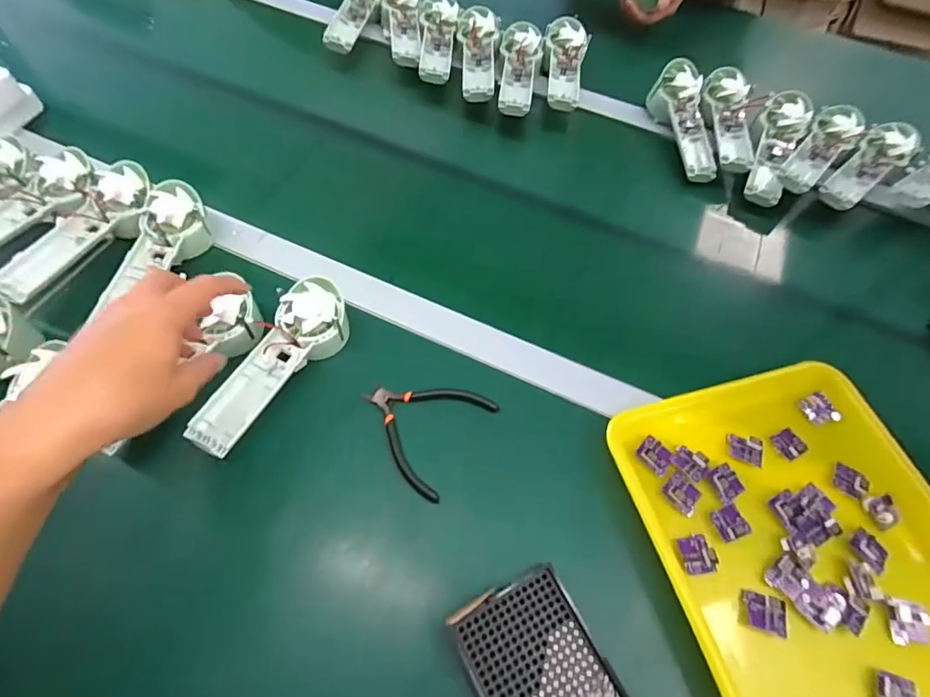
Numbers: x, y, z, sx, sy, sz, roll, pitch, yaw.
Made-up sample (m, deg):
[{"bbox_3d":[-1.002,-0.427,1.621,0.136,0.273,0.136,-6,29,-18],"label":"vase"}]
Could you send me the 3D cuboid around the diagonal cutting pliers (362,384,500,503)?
[{"bbox_3d":[-0.041,0.065,0.434,0.106,0.012,0.103,32,64,14],"label":"diagonal cutting pliers"}]

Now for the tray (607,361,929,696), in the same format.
[{"bbox_3d":[0.286,0.180,0.382,0.254,0.053,0.337,-13,62,-10],"label":"tray"}]

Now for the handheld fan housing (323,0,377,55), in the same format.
[{"bbox_3d":[-0.162,-0.512,0.717,0.061,0.038,0.169,9,61,2],"label":"handheld fan housing"}]

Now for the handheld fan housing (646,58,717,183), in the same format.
[{"bbox_3d":[0.297,-0.303,0.649,0.058,0.041,0.176,-7,77,-7],"label":"handheld fan housing"}]

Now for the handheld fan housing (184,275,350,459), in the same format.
[{"bbox_3d":[-0.172,0.015,0.430,0.063,0.043,0.177,25,62,10],"label":"handheld fan housing"}]

